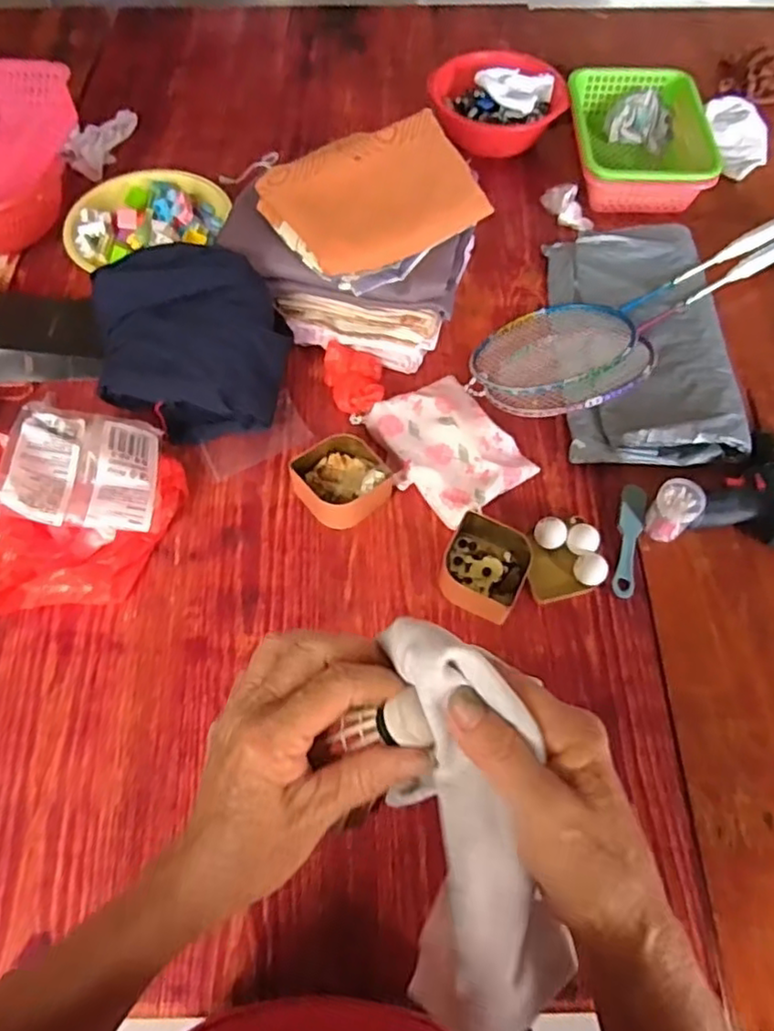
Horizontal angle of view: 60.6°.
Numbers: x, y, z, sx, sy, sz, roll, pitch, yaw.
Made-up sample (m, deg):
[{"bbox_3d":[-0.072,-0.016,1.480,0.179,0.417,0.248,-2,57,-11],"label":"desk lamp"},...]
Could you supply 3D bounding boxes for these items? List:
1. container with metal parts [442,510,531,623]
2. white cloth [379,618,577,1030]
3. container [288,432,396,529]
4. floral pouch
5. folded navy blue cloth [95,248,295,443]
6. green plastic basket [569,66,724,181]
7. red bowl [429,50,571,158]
[{"bbox_3d":[0.120,0.058,0.801,0.097,0.062,0.105,25,65,13],"label":"container with metal parts"},{"bbox_3d":[0.039,0.133,0.284,0.070,0.050,0.177,-10,89,-5],"label":"white cloth"},{"bbox_3d":[-0.058,-0.045,0.851,0.103,0.056,0.107,-39,69,-18],"label":"container"},{"bbox_3d":[0.080,-0.095,0.887,0.168,0.041,0.209,-40,69,-18],"label":"floral pouch"},{"bbox_3d":[-0.257,-0.220,0.879,0.247,0.163,0.203,-3,62,-1],"label":"folded navy blue cloth"},{"bbox_3d":[0.439,-0.660,1.150,0.245,0.073,0.285,6,63,3],"label":"green plastic basket"},{"bbox_3d":[0.197,-0.741,1.211,0.229,0.102,0.201,-6,63,-3],"label":"red bowl"}]

